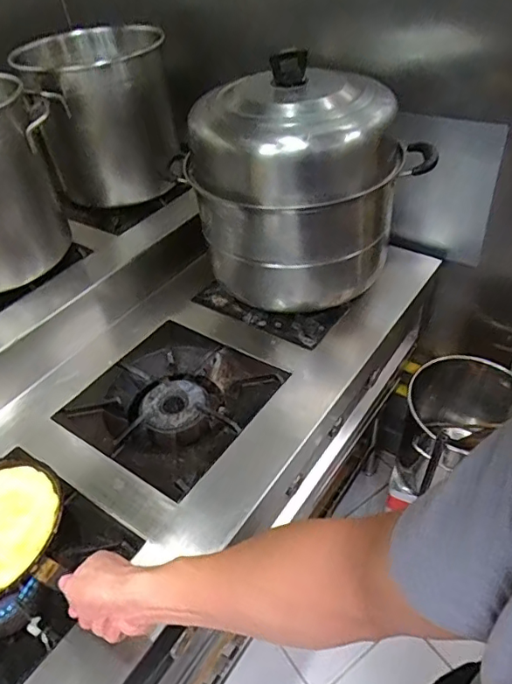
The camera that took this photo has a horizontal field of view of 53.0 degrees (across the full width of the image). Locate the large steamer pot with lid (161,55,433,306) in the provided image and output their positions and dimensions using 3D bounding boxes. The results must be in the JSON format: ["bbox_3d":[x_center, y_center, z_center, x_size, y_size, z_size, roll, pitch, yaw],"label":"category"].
[{"bbox_3d":[0.096,-0.278,0.954,0.301,0.375,0.347,32,55,34],"label":"large steamer pot with lid"}]

